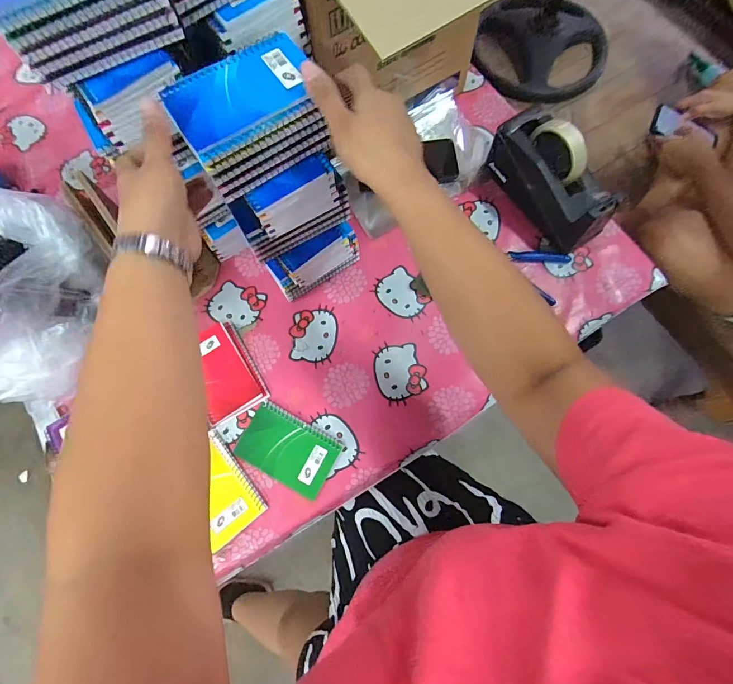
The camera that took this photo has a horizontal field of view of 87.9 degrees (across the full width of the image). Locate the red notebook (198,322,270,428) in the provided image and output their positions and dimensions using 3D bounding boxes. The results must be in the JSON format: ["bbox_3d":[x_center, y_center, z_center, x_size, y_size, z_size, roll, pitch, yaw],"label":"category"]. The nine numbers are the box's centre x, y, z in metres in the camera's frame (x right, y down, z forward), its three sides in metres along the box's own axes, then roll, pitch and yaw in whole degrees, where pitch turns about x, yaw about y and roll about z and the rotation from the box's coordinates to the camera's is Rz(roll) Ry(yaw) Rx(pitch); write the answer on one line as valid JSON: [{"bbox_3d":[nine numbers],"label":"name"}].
[{"bbox_3d":[-0.211,0.041,0.558,0.086,0.015,0.135,-29,75,-7],"label":"red notebook"}]

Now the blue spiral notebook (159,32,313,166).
[{"bbox_3d":[-0.109,-0.222,0.341,0.128,0.010,0.088,-34,76,-8],"label":"blue spiral notebook"}]

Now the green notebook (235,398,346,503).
[{"bbox_3d":[-0.108,0.147,0.528,0.132,0.006,0.082,28,77,9],"label":"green notebook"}]

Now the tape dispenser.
[{"bbox_3d":[0.274,-0.243,0.561,0.076,0.106,0.201,-31,76,-7],"label":"tape dispenser"}]

